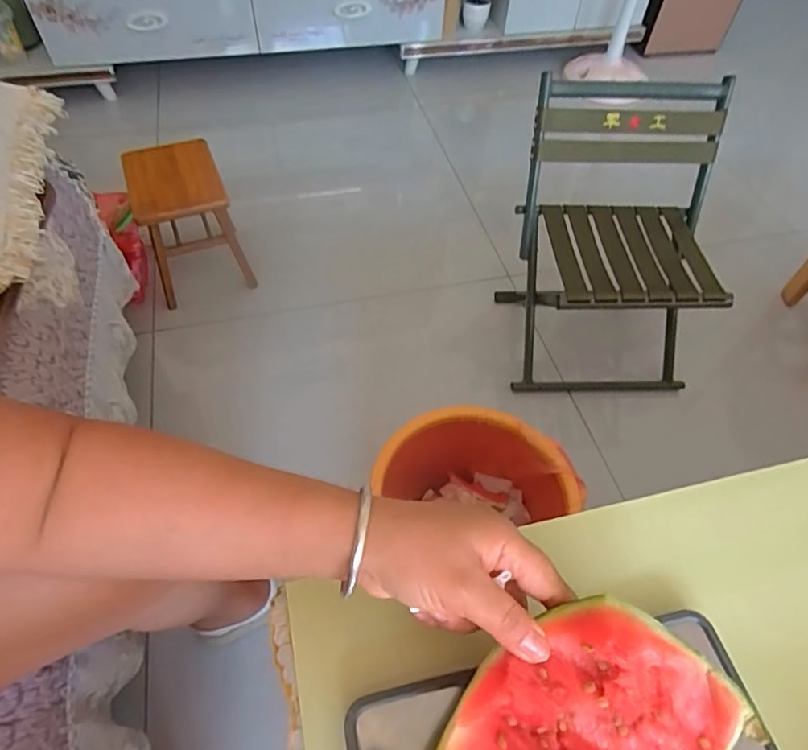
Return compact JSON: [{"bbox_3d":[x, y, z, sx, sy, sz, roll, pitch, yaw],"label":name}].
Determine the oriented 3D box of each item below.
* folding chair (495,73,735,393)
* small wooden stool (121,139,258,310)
[{"bbox_3d":[0.385,-0.237,1.009,0.337,0.413,0.399,1,55,-2],"label":"folding chair"},{"bbox_3d":[-0.450,-0.316,1.133,0.183,0.241,0.209,-18,57,-14],"label":"small wooden stool"}]

